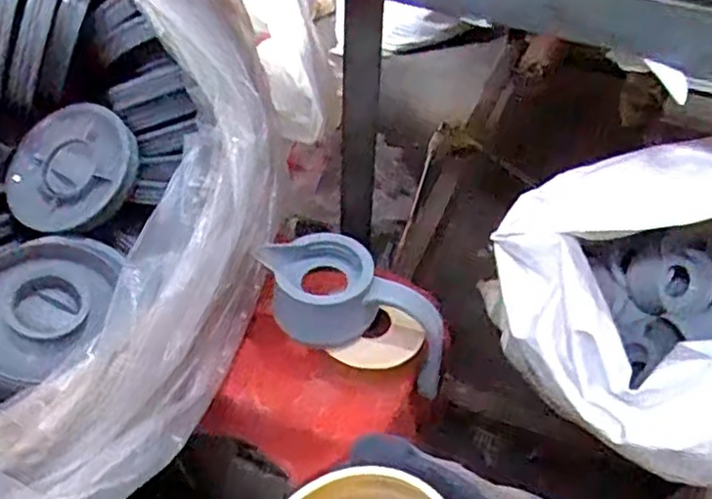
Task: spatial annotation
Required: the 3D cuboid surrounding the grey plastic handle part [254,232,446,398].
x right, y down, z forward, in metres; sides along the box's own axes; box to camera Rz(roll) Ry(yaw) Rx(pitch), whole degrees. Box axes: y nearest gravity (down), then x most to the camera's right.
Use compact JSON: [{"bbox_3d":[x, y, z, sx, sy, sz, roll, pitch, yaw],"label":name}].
[{"bbox_3d":[-0.003,0.060,0.622,0.168,0.110,0.089,4,44,1],"label":"grey plastic handle part"}]

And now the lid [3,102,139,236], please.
[{"bbox_3d":[-0.287,-0.081,0.695,0.121,0.023,0.129,-2,79,8],"label":"lid"}]

